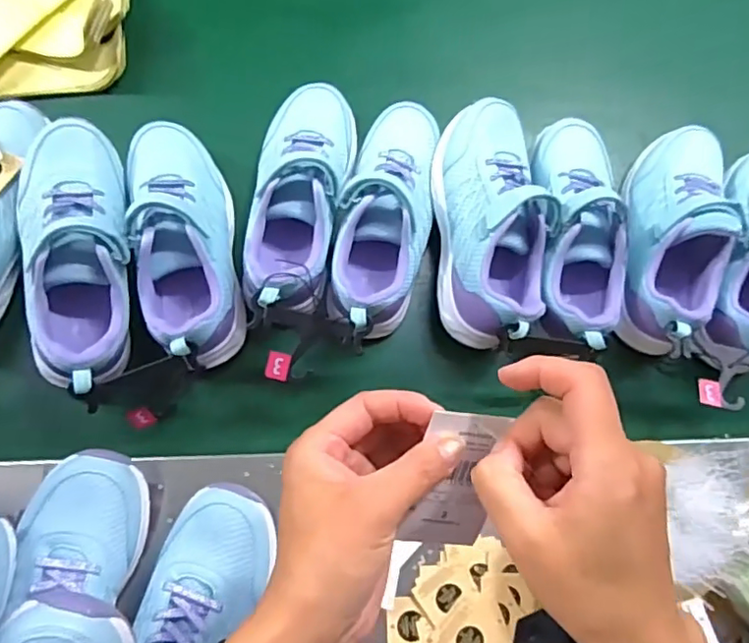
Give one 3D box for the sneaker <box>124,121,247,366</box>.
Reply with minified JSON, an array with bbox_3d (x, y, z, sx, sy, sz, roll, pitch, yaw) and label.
[{"bbox_3d":[-0.172,-0.074,0.524,0.080,0.084,0.239,-12,79,-3],"label":"sneaker"}]

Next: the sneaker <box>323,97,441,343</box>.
[{"bbox_3d":[0.013,-0.101,0.542,0.083,0.067,0.244,12,79,2],"label":"sneaker"}]

